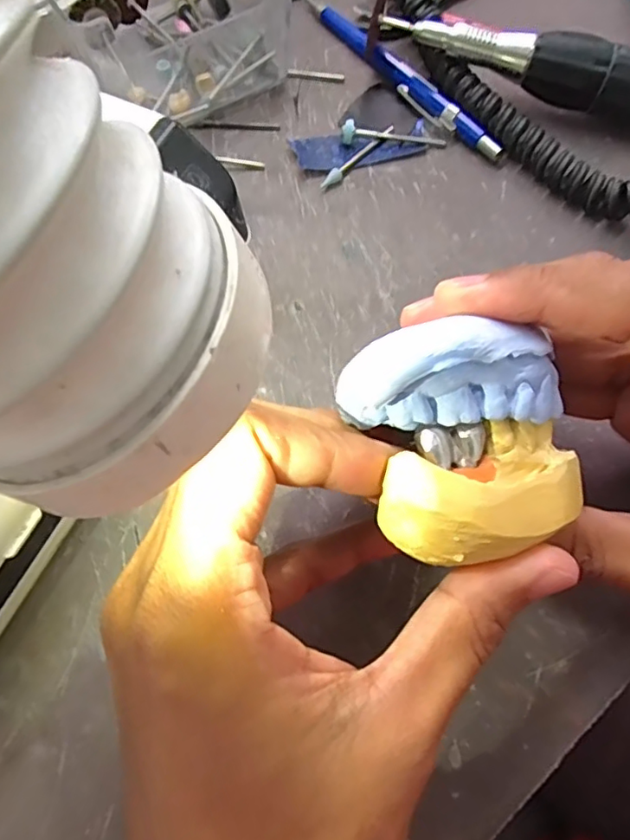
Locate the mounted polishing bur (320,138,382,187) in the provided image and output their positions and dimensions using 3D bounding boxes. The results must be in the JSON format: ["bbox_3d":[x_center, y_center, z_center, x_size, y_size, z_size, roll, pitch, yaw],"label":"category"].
[{"bbox_3d":[0.019,-0.118,0.260,0.005,0.004,0.044,40,76,14],"label":"mounted polishing bur"}]

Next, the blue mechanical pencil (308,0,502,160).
[{"bbox_3d":[0.037,-0.165,0.275,0.011,0.008,0.134,-36,73,-11],"label":"blue mechanical pencil"}]

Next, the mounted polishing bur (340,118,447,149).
[{"bbox_3d":[0.036,-0.129,0.261,0.047,0.009,0.008,1,70,2],"label":"mounted polishing bur"}]

